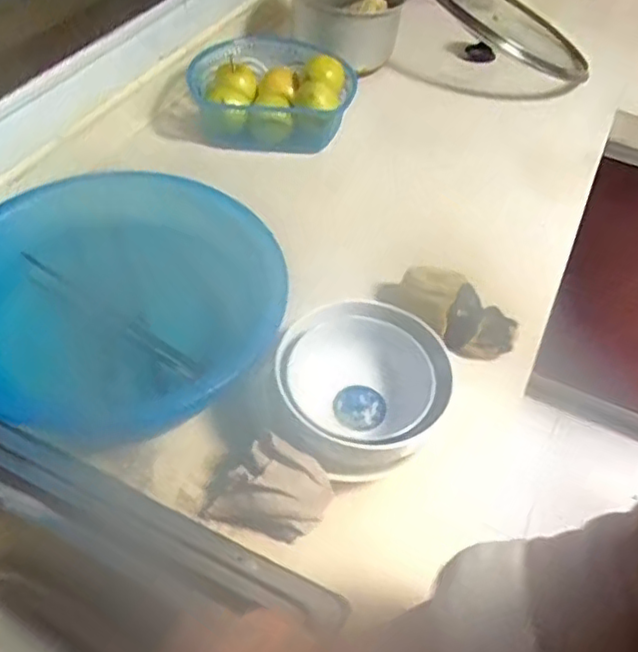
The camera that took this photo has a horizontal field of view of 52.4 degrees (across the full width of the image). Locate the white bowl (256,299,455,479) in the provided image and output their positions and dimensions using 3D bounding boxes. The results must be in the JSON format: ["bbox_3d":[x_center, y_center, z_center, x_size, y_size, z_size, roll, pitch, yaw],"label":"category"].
[{"bbox_3d":[0.034,0.052,0.568,0.146,0.078,0.133,3,49,-4],"label":"white bowl"}]

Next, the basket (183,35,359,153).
[{"bbox_3d":[-0.064,-0.332,0.904,0.218,0.097,0.211,5,49,-2],"label":"basket"}]

